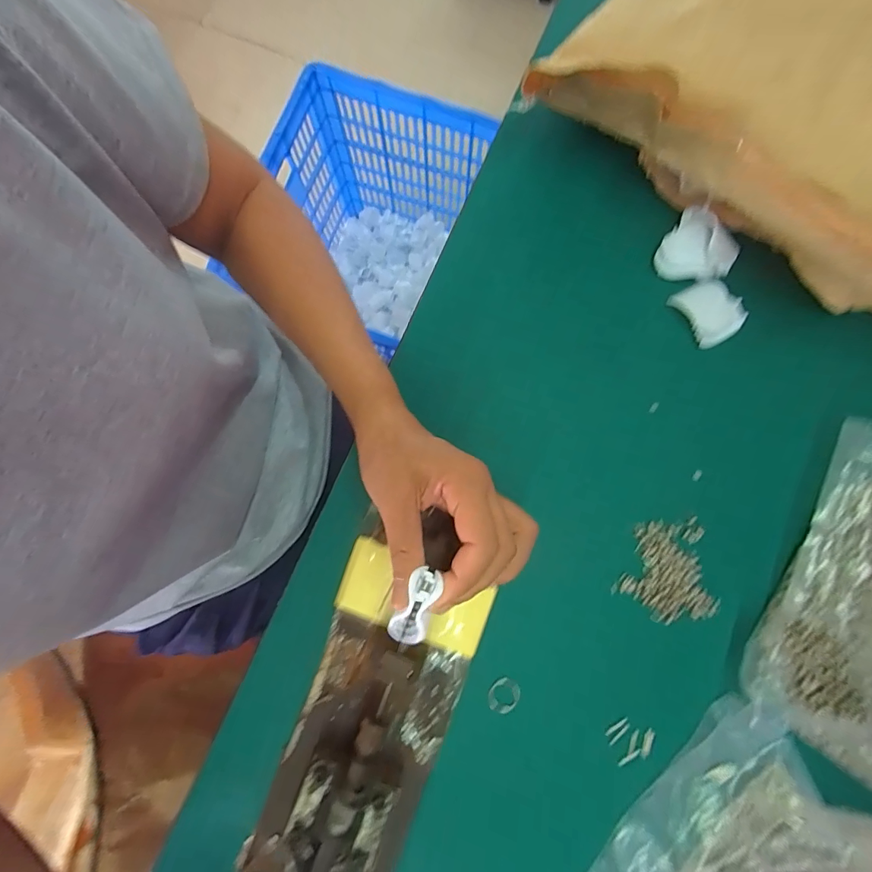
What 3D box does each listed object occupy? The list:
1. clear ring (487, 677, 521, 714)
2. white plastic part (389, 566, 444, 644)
[{"bbox_3d":[0.049,0.188,0.308,0.020,0.008,0.024,23,80,5],"label":"clear ring"},{"bbox_3d":[-0.011,0.096,0.236,0.019,0.011,0.043,24,94,5],"label":"white plastic part"}]

